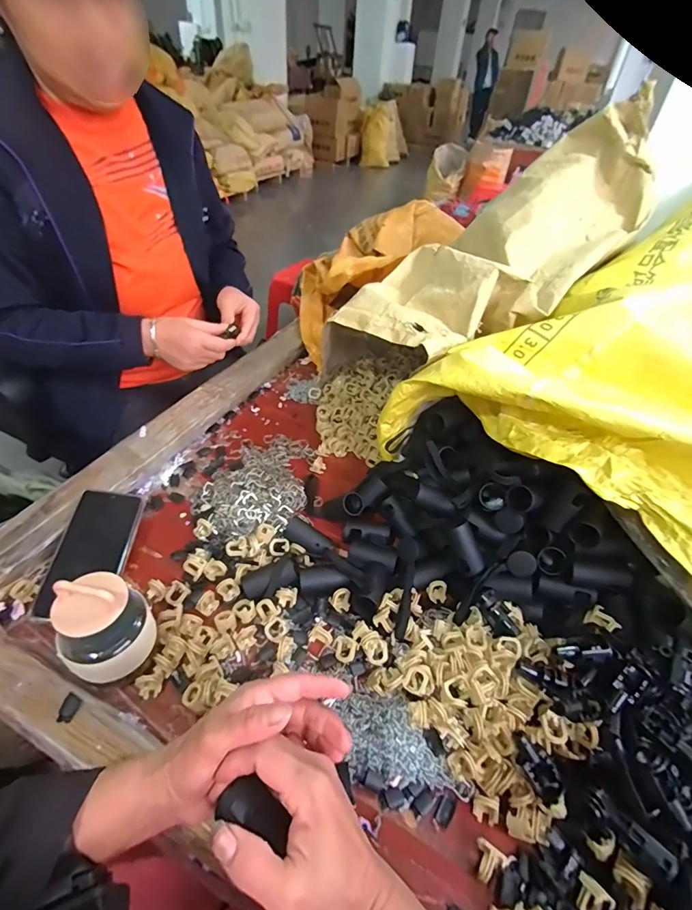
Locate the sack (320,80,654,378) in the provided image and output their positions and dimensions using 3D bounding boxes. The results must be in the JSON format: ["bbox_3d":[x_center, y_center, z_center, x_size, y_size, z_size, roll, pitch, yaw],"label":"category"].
[{"bbox_3d":[0.251,-0.320,0.706,0.601,0.209,0.285,-39,56,-10],"label":"sack"}]

